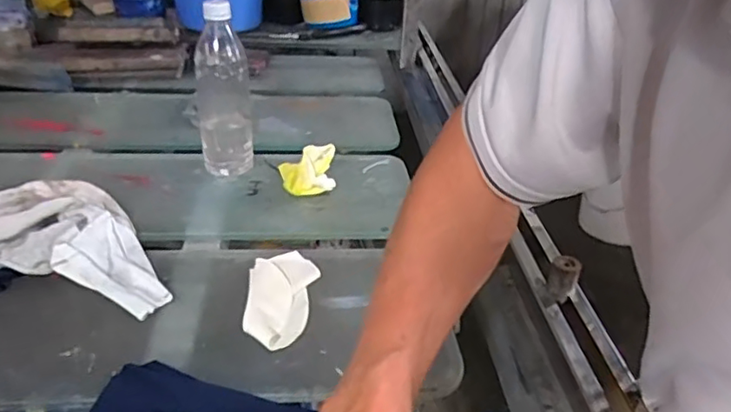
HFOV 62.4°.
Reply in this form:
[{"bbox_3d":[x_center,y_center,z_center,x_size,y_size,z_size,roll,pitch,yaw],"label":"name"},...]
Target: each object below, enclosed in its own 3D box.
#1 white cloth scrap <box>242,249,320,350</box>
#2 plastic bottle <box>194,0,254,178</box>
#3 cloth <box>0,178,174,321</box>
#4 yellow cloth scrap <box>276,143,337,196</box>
[{"bbox_3d":[-0.080,0.078,0.551,0.060,0.012,0.126,6,32,5],"label":"white cloth scrap"},{"bbox_3d":[-0.170,-0.140,0.720,0.059,0.208,0.061,-5,32,-12],"label":"plastic bottle"},{"bbox_3d":[-0.317,0.034,0.582,0.276,0.039,0.161,2,31,-1],"label":"cloth"},{"bbox_3d":[-0.070,-0.044,0.722,0.066,0.050,0.052,0,32,-5],"label":"yellow cloth scrap"}]

